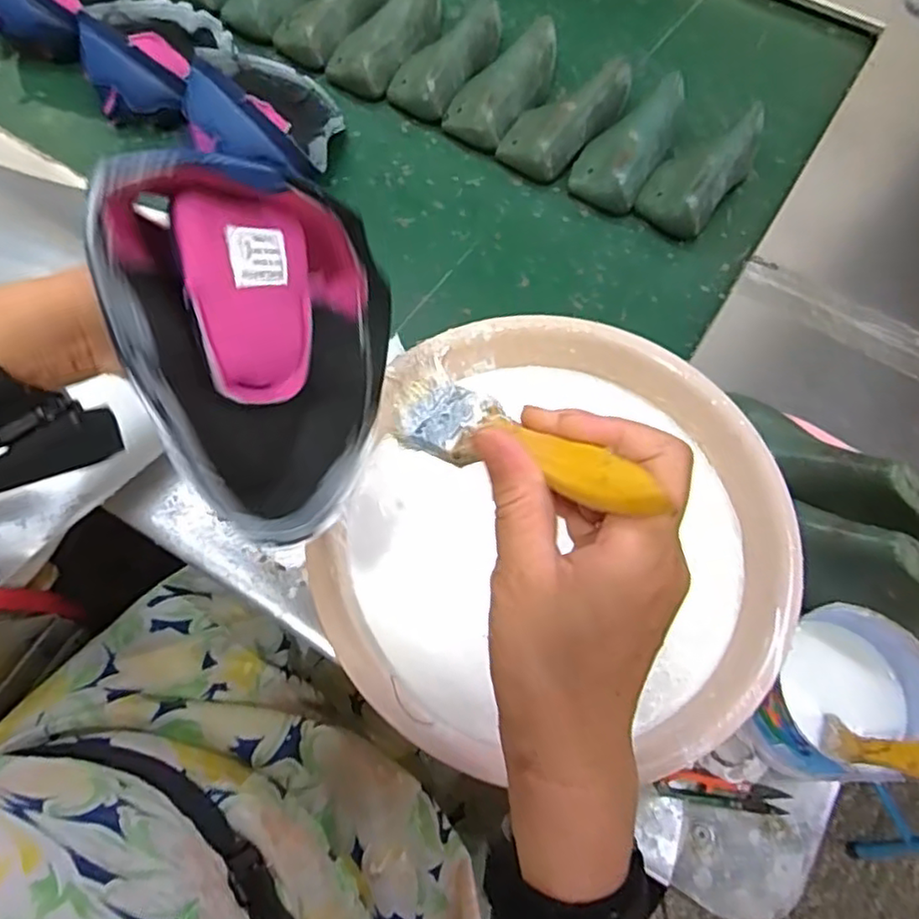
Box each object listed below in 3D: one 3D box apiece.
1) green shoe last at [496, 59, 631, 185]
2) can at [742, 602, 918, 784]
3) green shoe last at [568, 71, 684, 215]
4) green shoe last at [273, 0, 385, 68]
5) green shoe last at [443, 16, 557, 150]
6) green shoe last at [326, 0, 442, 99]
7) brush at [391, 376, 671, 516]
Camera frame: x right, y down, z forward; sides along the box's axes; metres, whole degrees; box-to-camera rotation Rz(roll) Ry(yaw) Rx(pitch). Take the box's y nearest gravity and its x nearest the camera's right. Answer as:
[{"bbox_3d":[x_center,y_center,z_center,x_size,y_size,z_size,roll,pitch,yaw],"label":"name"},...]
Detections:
[{"bbox_3d":[0.125,-0.404,0.766,0.089,0.060,0.173,33,69,11],"label":"green shoe last"},{"bbox_3d":[0.250,0.159,0.437,0.090,0.075,0.104,37,70,13],"label":"can"},{"bbox_3d":[0.194,-0.361,0.749,0.083,0.061,0.172,30,69,10],"label":"green shoe last"},{"bbox_3d":[-0.151,-0.575,0.834,0.088,0.047,0.189,43,84,15],"label":"green shoe last"},{"bbox_3d":[0.055,-0.450,0.783,0.085,0.056,0.176,29,69,10],"label":"green shoe last"},{"bbox_3d":[-0.081,-0.530,0.812,0.076,0.050,0.183,30,69,10],"label":"green shoe last"},{"bbox_3d":[0.018,-0.006,0.265,0.031,0.016,0.141,-43,37,-18],"label":"brush"}]

